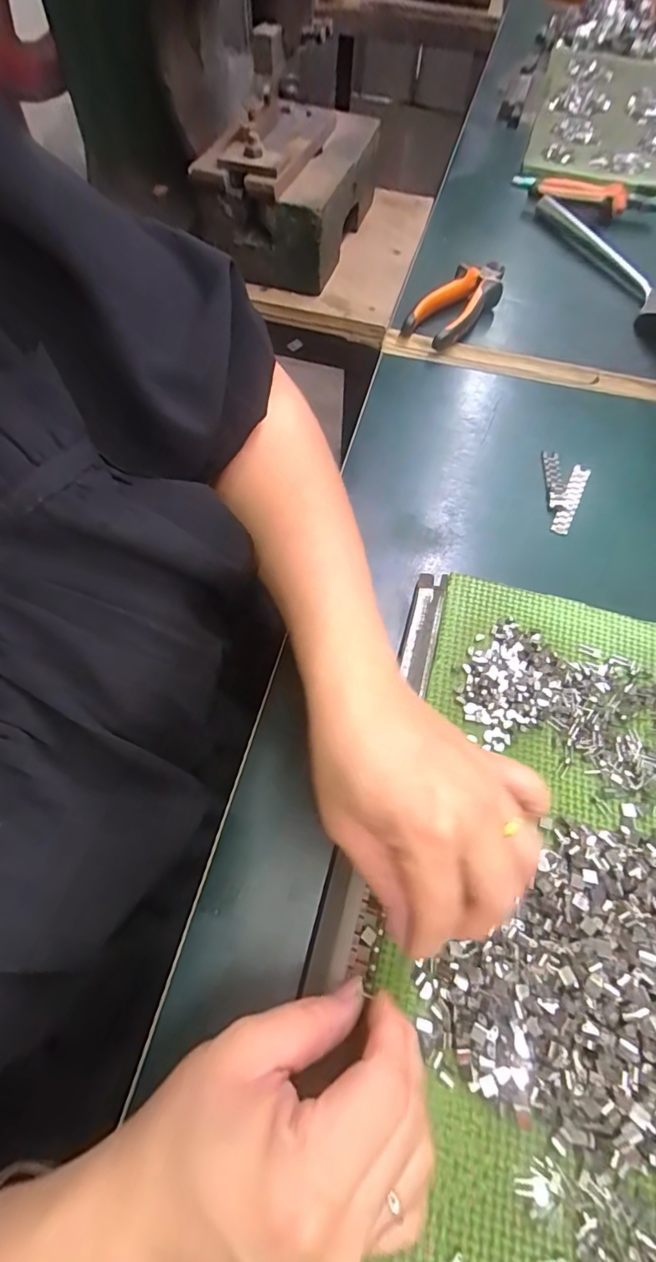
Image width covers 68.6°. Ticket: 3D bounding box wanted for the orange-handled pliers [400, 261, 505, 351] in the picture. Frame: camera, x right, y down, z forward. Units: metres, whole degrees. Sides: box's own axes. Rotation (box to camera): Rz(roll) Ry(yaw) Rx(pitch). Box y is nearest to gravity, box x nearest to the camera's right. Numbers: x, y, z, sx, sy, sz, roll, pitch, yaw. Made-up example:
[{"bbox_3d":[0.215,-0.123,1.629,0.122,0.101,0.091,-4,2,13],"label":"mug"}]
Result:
[{"bbox_3d":[0.129,-0.328,0.477,0.055,0.030,0.135,31,66,15],"label":"orange-handled pliers"}]

